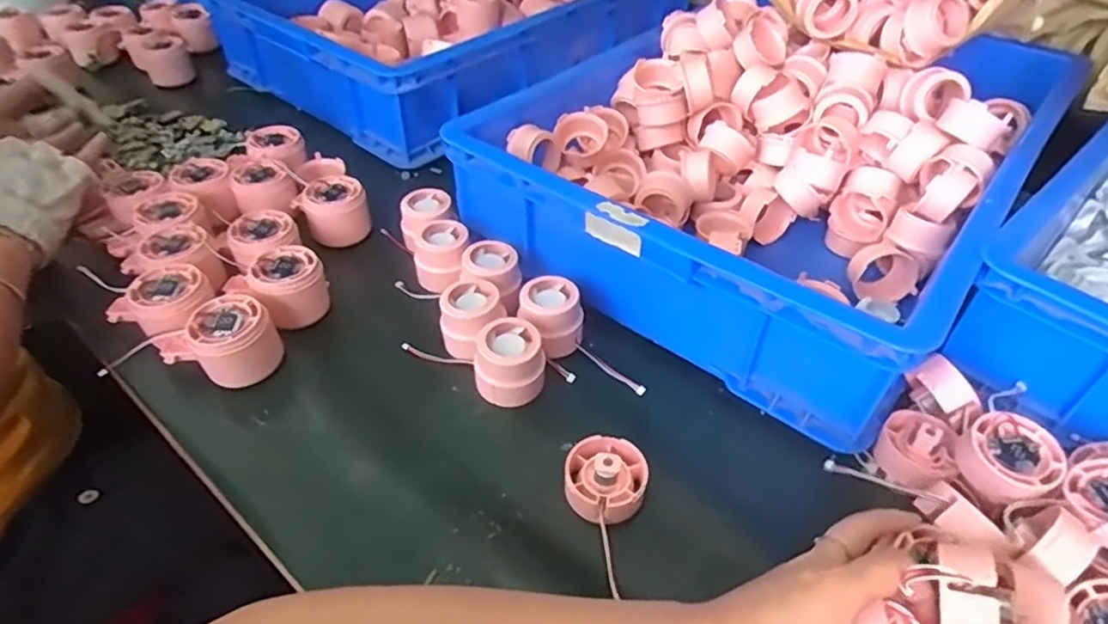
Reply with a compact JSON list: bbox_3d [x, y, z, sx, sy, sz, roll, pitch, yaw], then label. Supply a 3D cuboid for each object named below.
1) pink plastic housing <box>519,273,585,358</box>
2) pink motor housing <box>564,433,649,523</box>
[{"bbox_3d":[-0.002,0.005,0.533,0.051,0.048,0.056,0,44,-1],"label":"pink plastic housing"},{"bbox_3d":[0.035,0.113,0.436,0.054,0.034,0.056,0,44,0],"label":"pink motor housing"}]

